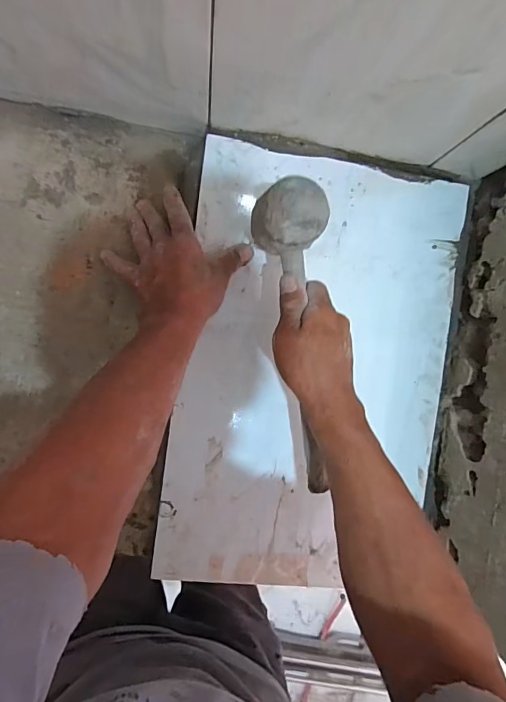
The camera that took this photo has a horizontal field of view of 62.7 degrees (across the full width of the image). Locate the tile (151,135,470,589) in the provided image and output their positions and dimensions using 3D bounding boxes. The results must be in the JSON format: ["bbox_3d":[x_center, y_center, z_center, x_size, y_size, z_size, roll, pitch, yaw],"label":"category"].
[{"bbox_3d":[0.071,0.028,0.478,0.304,0.012,0.482,7,91,-7],"label":"tile"}]

